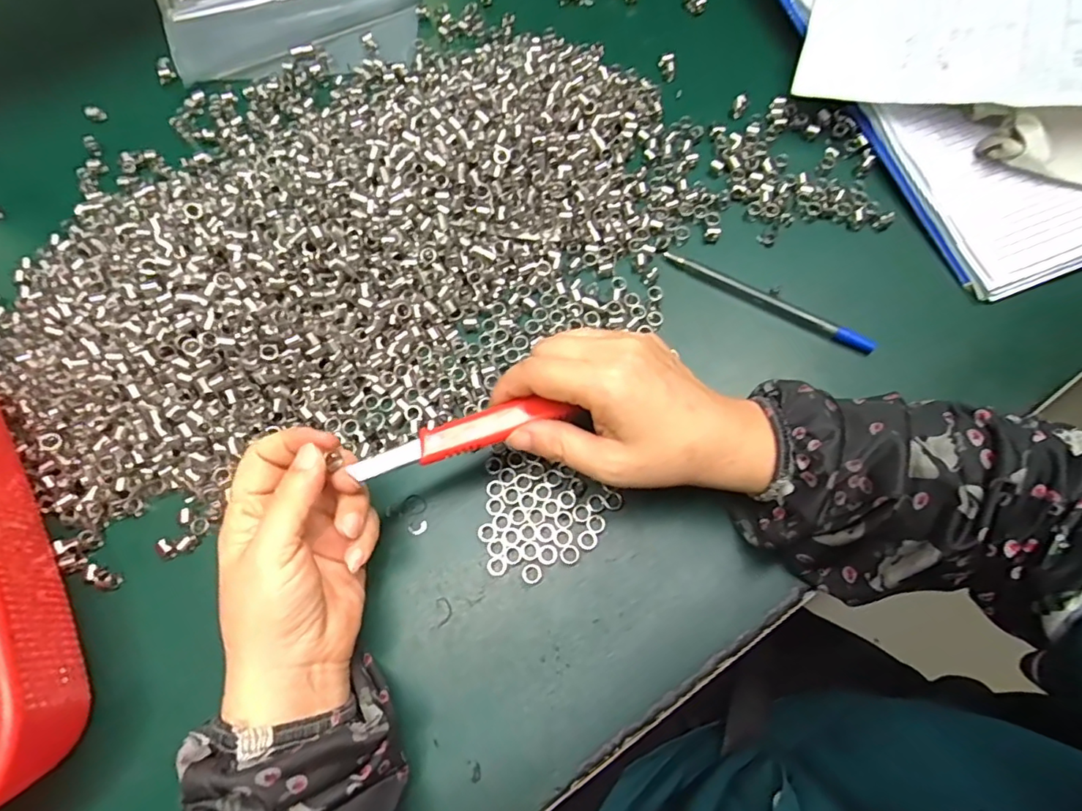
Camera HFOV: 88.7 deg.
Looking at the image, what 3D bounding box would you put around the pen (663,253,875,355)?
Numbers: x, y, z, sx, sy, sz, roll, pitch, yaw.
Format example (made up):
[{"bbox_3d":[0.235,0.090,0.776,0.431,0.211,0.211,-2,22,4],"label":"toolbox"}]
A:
[{"bbox_3d":[0.146,-0.069,0.358,0.140,0.007,0.009,30,75,12],"label":"pen"}]

